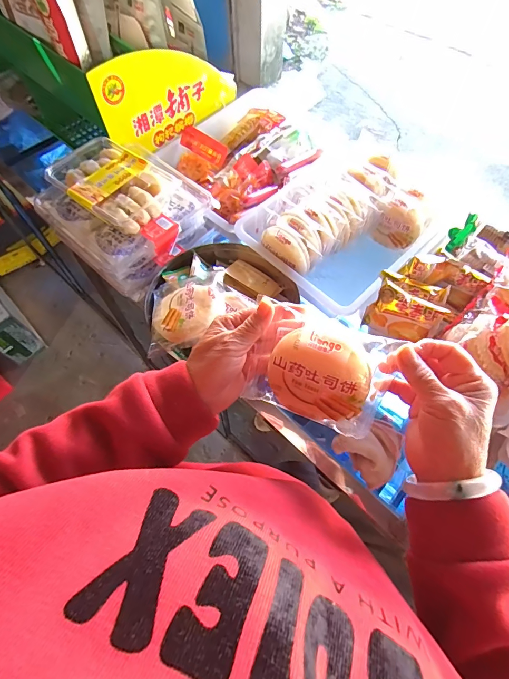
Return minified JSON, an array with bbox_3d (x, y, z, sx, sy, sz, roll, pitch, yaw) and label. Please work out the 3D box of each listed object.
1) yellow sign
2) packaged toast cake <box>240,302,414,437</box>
[{"bbox_3d":[-0.144,-0.448,0.639,0.011,0.145,0.307,40,67,17],"label":"yellow sign"},{"bbox_3d":[0.058,0.030,0.329,0.125,0.116,0.034,15,33,13],"label":"packaged toast cake"}]

